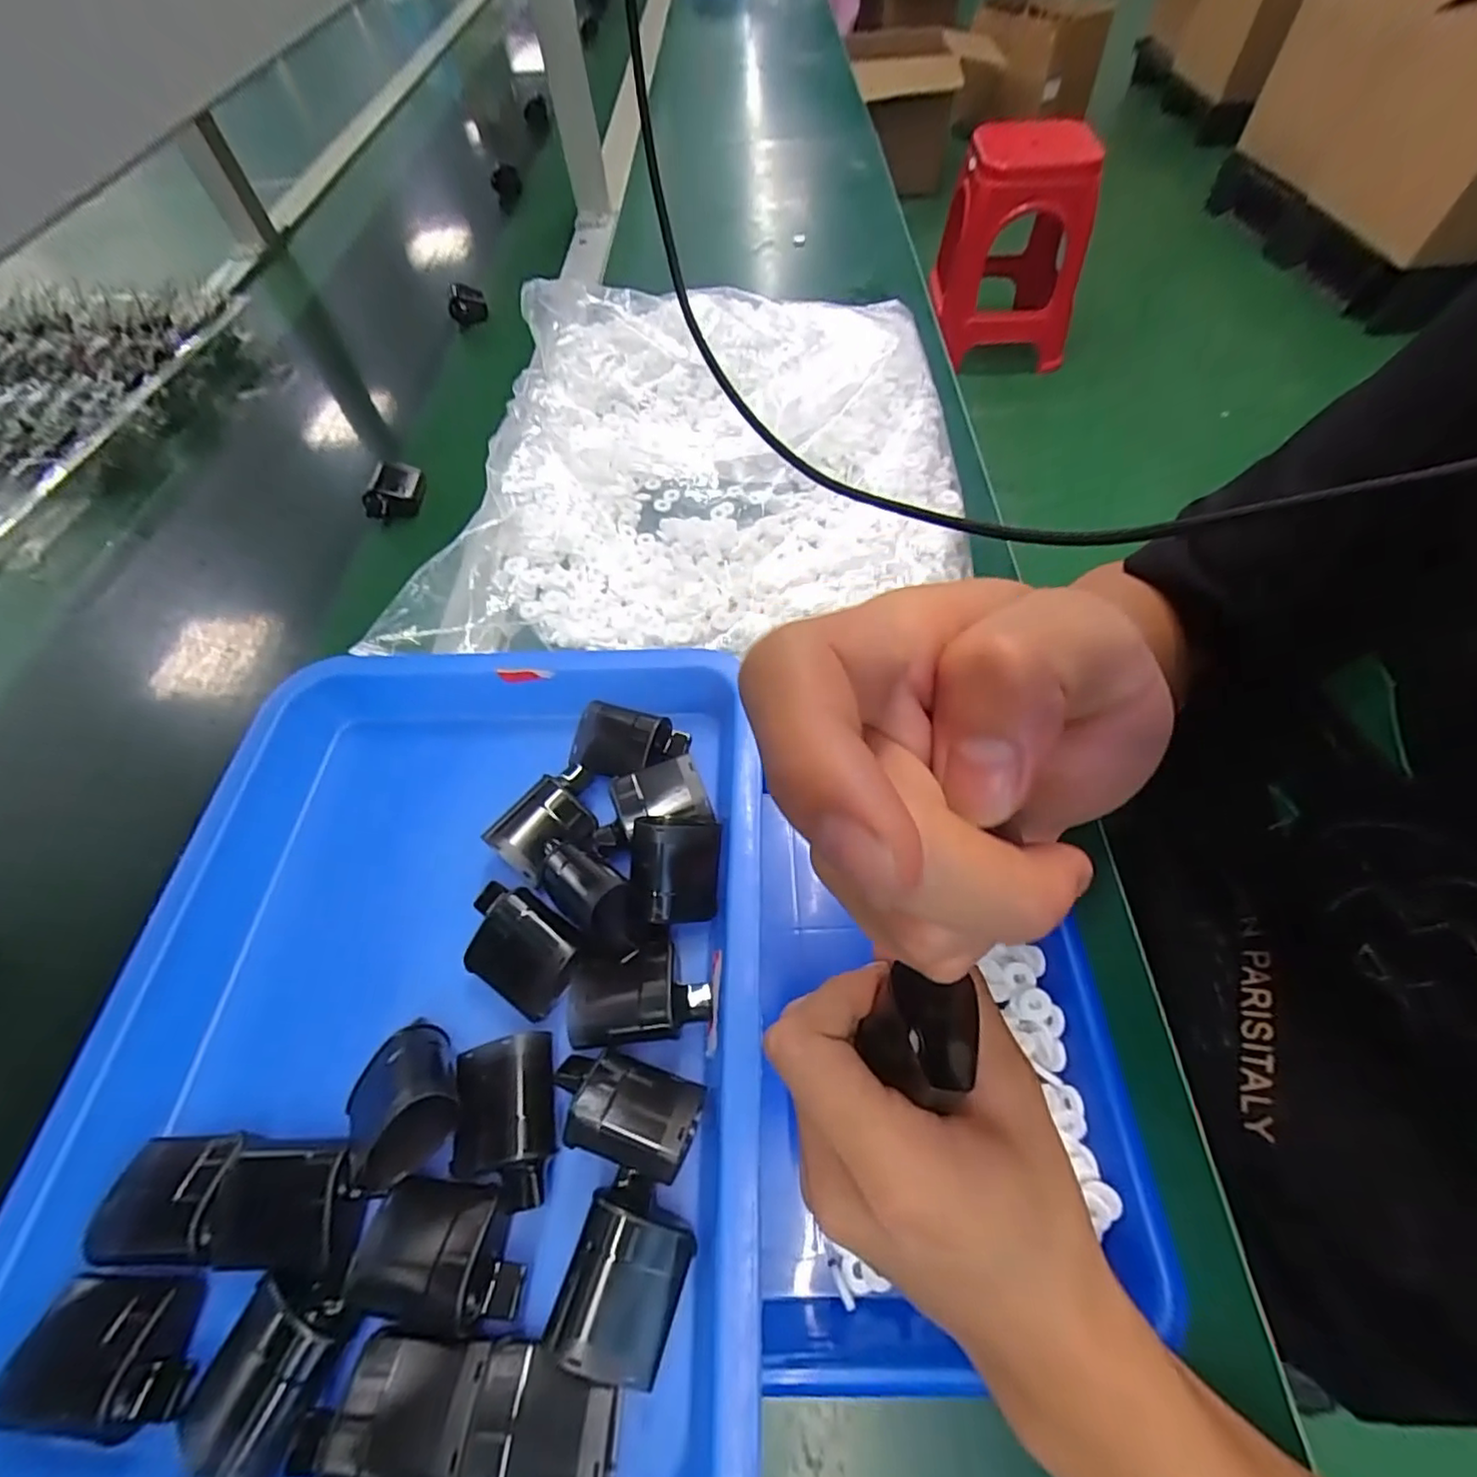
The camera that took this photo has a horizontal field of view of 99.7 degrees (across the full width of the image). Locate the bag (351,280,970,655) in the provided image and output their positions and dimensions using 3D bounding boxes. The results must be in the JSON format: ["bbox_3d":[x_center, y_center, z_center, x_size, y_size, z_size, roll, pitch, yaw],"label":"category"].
[{"bbox_3d":[-0.032,-0.220,0.465,0.364,0.062,0.357,-5,59,0],"label":"bag"}]

